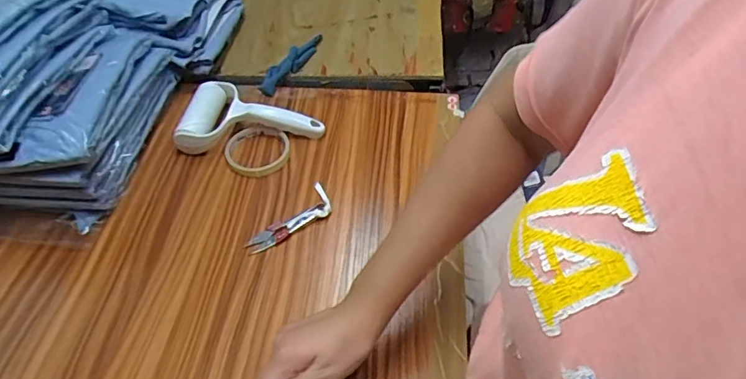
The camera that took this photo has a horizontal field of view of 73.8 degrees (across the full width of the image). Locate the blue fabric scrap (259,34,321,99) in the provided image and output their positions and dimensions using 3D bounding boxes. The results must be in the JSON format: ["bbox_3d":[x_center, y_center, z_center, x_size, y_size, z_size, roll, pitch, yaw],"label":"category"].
[{"bbox_3d":[-0.123,-0.202,0.773,0.034,0.029,0.146,26,53,23],"label":"blue fabric scrap"}]

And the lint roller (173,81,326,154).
[{"bbox_3d":[-0.172,-0.107,0.691,0.191,0.044,0.107,-10,48,-7],"label":"lint roller"}]

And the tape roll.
[{"bbox_3d":[-0.153,-0.051,0.659,0.081,0.021,0.083,-1,48,1],"label":"tape roll"}]

